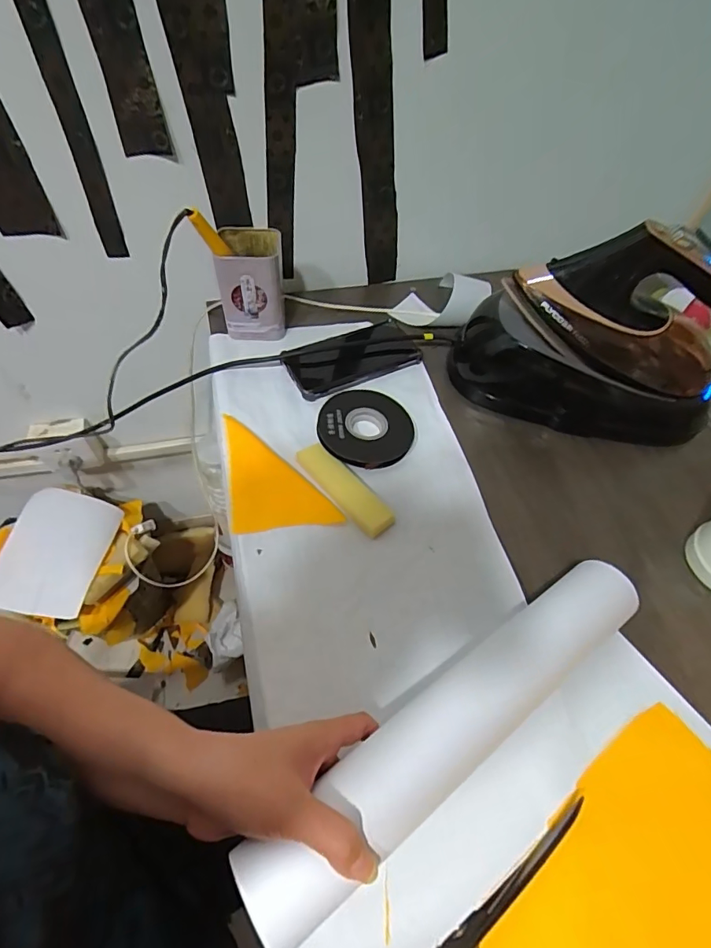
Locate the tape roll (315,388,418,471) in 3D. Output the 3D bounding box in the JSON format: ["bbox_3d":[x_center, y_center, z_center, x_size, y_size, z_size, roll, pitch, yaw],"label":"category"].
[{"bbox_3d":[0.012,-0.052,0.519,0.104,0.011,0.104,2,56,-3],"label":"tape roll"}]

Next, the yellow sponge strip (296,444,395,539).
[{"bbox_3d":[-0.013,0.013,0.476,0.032,0.012,0.124,-36,66,-25],"label":"yellow sponge strip"}]

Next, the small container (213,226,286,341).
[{"bbox_3d":[-0.126,-0.231,0.570,0.073,0.109,0.065,-1,57,-6],"label":"small container"}]

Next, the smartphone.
[{"bbox_3d":[-0.004,-0.145,0.579,0.162,0.012,0.084,-24,62,-19],"label":"smartphone"}]

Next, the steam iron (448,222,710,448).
[{"bbox_3d":[0.268,-0.147,0.503,0.288,0.182,0.116,13,56,4],"label":"steam iron"}]

